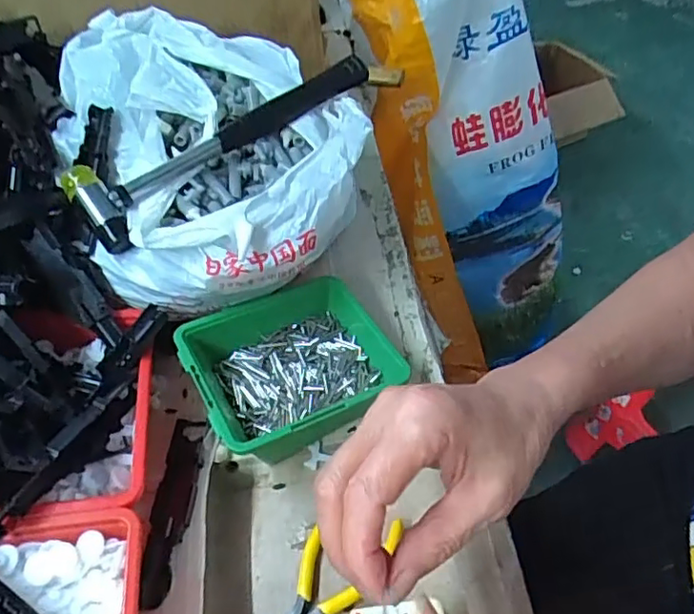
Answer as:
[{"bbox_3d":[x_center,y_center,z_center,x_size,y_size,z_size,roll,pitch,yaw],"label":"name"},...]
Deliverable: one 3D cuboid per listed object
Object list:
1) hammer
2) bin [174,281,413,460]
[{"bbox_3d":[-0.087,-0.128,0.453,0.235,0.033,0.057,-39,57,-25],"label":"hammer"},{"bbox_3d":[-0.033,0.044,0.411,0.129,0.059,0.113,-22,51,-13],"label":"bin"}]

